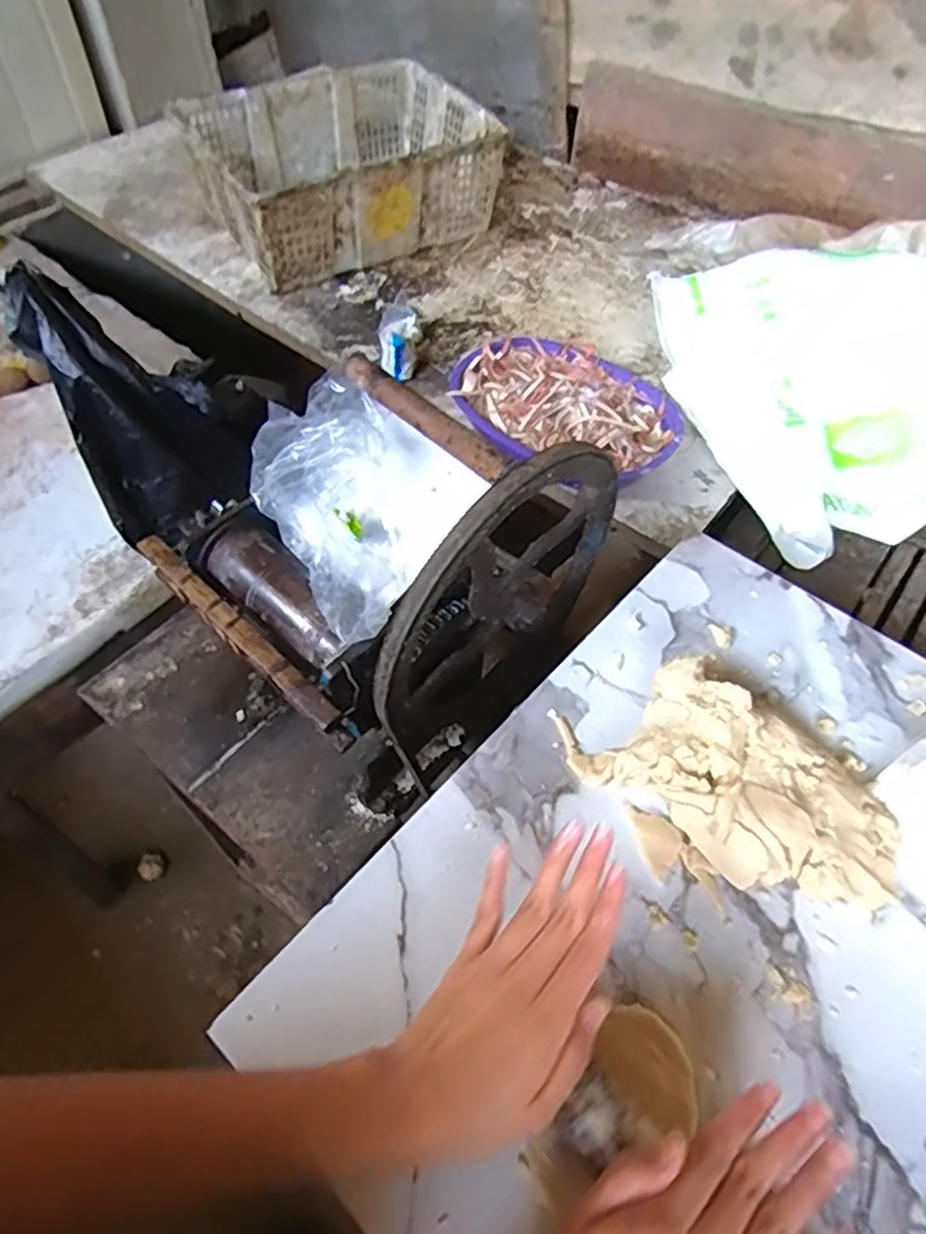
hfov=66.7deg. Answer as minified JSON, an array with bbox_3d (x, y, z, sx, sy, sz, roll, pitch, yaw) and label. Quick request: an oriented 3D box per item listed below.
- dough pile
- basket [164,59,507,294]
[{"bbox_3d":[0.161,0.101,0.430,0.209,0.054,0.118,31,59,21],"label":"dough pile"},{"bbox_3d":[-0.206,-0.768,1.206,0.472,0.152,0.333,-28,61,-20],"label":"basket"}]

